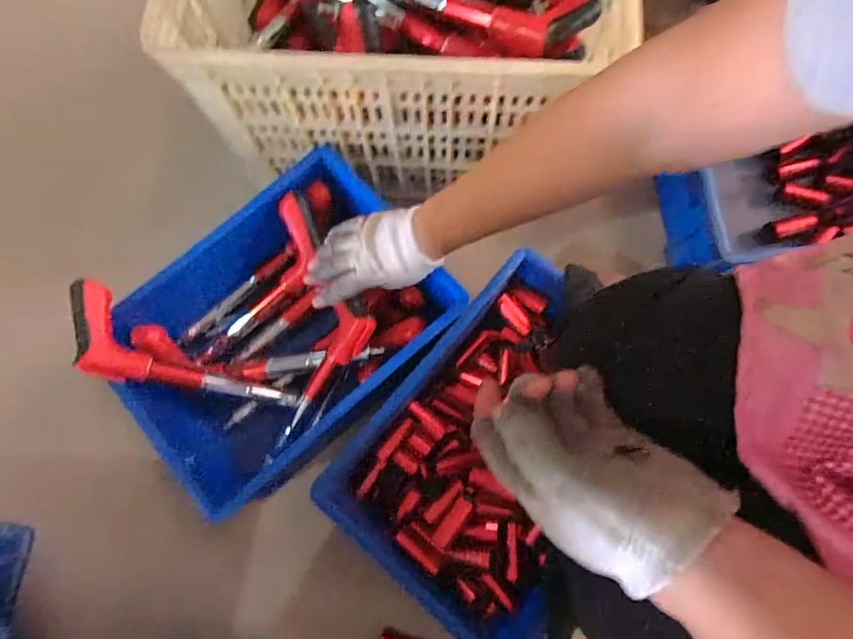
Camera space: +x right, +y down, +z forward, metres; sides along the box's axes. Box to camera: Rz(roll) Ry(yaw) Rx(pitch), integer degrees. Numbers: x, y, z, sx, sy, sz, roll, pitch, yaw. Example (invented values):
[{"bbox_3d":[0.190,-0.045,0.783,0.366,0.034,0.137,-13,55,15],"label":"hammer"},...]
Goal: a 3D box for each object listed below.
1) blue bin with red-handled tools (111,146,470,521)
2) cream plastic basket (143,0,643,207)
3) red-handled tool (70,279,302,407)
[{"bbox_3d":[-0.184,0.012,0.650,0.383,0.138,0.297,-42,80,-8],"label":"blue bin with red-handled tools"},{"bbox_3d":[-0.028,-0.409,0.646,0.541,0.250,0.365,3,77,1],"label":"cream plastic basket"},{"bbox_3d":[-0.308,0.054,0.622,0.299,0.042,0.101,27,77,-28],"label":"red-handled tool"}]

